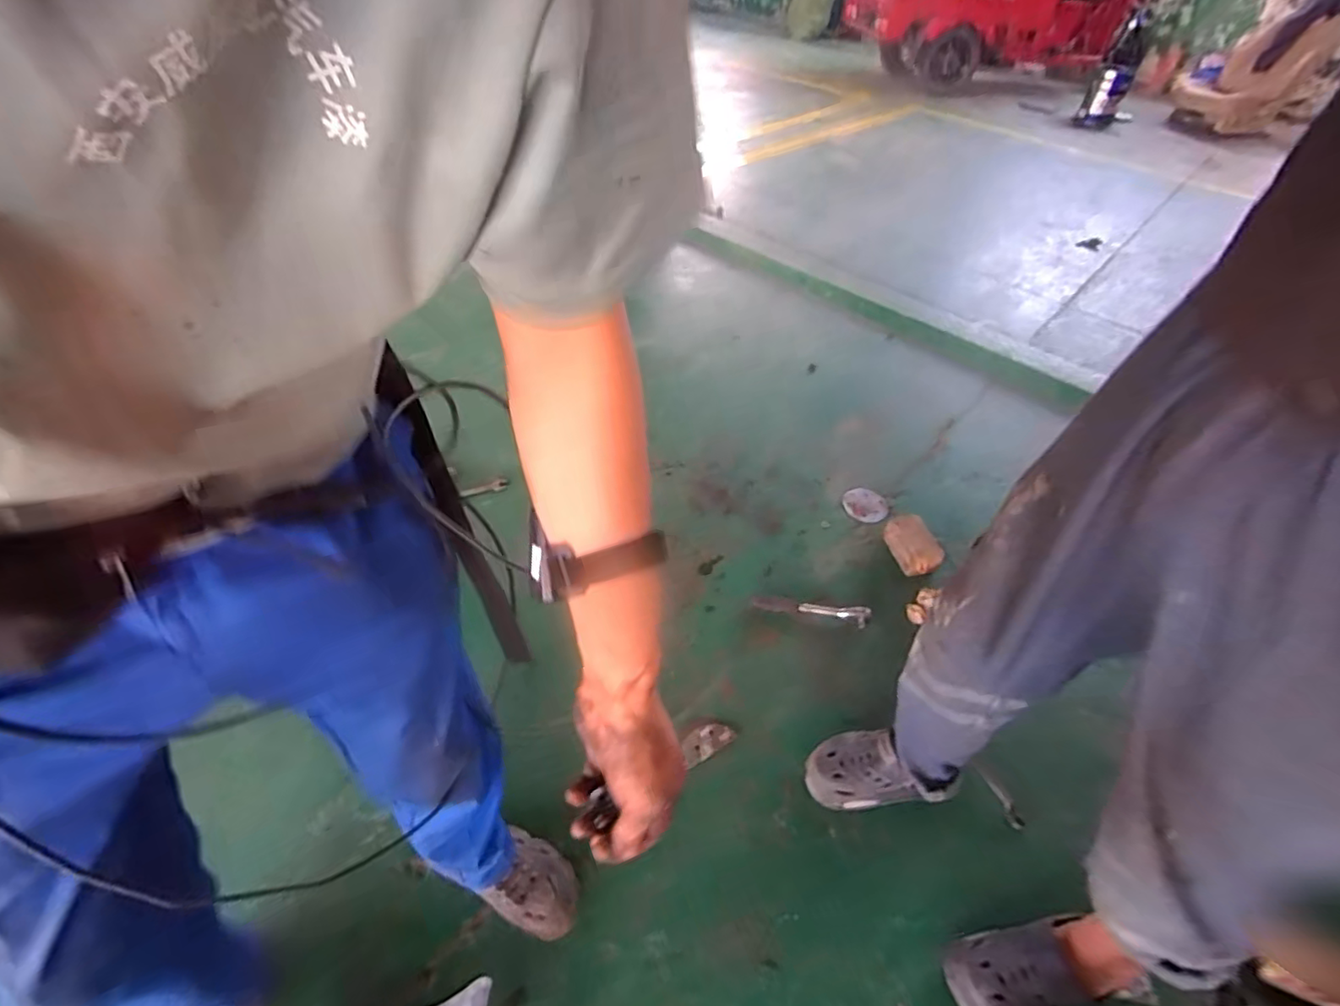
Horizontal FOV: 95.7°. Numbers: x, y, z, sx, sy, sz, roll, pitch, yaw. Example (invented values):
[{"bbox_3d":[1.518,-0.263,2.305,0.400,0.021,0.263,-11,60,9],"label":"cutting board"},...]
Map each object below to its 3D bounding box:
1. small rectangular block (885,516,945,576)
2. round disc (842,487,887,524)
[{"bbox_3d":[0.575,0.103,1.448,0.098,0.075,0.147,-10,48,-14],"label":"small rectangular block"},{"bbox_3d":[0.506,0.002,1.571,0.115,0.027,0.097,24,50,17],"label":"round disc"}]

